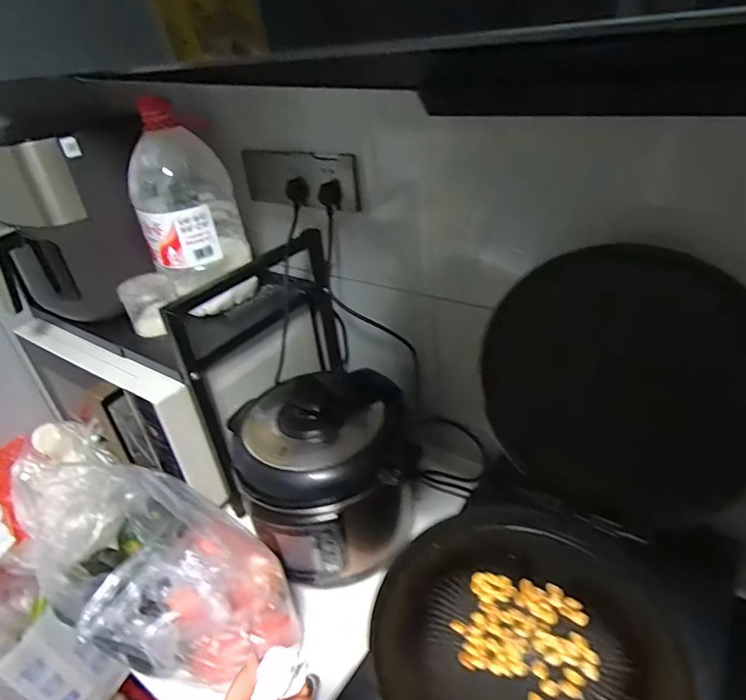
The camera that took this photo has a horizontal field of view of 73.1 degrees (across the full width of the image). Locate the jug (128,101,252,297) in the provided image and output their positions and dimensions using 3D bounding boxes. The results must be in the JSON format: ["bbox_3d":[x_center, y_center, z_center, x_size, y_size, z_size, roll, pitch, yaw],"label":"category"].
[{"bbox_3d":[-0.315,-0.258,0.841,0.158,0.279,0.133,-17,34,-14],"label":"jug"}]

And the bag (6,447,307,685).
[{"bbox_3d":[-0.315,0.283,0.711,0.402,0.176,0.225,16,39,31],"label":"bag"}]

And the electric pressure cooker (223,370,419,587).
[{"bbox_3d":[-0.064,0.194,0.788,0.245,0.236,0.240,-11,33,-6],"label":"electric pressure cooker"}]

